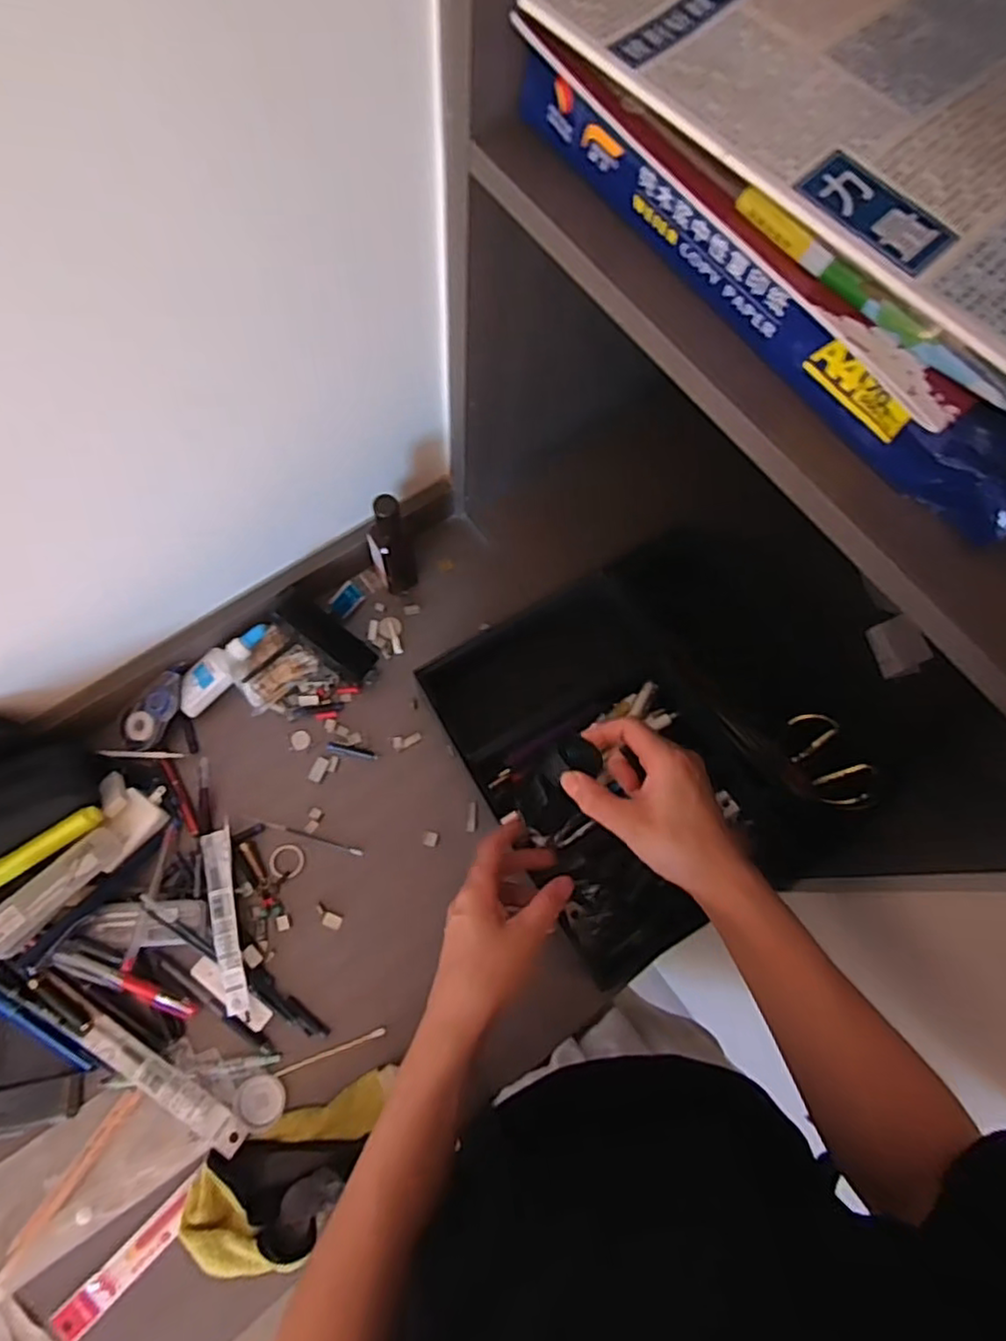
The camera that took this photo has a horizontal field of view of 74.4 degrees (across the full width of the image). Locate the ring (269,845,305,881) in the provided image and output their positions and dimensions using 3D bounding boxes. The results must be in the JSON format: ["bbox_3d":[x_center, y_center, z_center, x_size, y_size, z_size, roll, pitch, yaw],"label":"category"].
[{"bbox_3d":[-0.199,0.176,0.609,0.031,0.004,0.030,1,72,-4],"label":"ring"}]

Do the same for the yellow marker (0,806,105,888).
[{"bbox_3d":[-0.392,0.152,0.554,0.107,0.022,0.023,-32,77,-13],"label":"yellow marker"}]

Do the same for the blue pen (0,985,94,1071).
[{"bbox_3d":[-0.387,0.279,0.535,0.016,0.009,0.136,-45,100,-12],"label":"blue pen"}]

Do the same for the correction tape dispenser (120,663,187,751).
[{"bbox_3d":[-0.330,0.034,0.631,0.038,0.017,0.087,34,73,7],"label":"correction tape dispenser"}]

